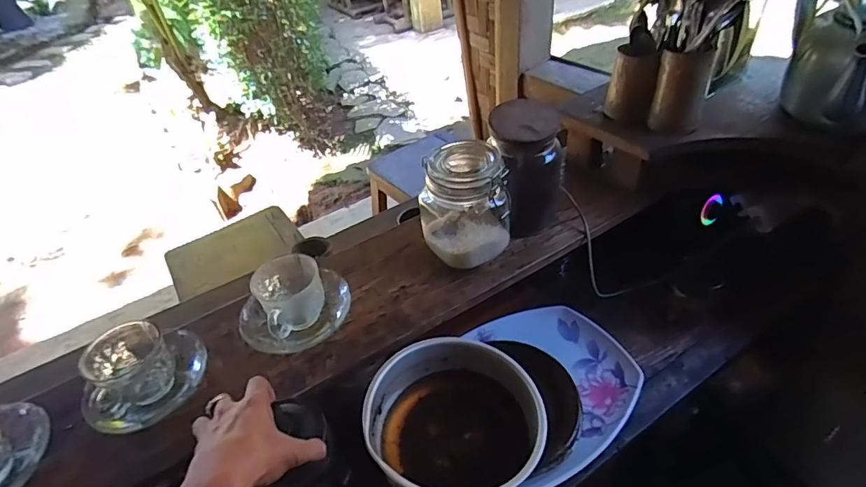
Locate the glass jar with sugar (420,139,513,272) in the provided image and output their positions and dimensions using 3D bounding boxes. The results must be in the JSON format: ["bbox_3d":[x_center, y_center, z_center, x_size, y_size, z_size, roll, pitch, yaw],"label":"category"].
[{"bbox_3d":[0.045,-0.054,0.643,0.105,0.132,0.099,-28,45,-22],"label":"glass jar with sugar"}]

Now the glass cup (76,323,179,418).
[{"bbox_3d":[-0.341,0.141,0.547,0.081,0.061,0.082,-4,41,4],"label":"glass cup"}]

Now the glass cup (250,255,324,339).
[{"bbox_3d":[-0.179,0.065,0.608,0.079,0.068,0.077,-4,41,4],"label":"glass cup"}]

